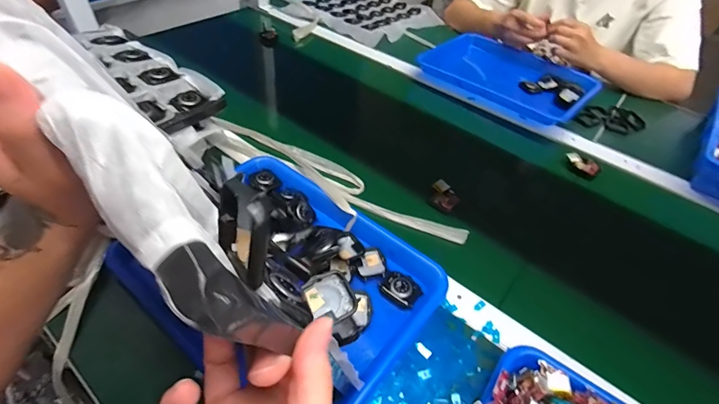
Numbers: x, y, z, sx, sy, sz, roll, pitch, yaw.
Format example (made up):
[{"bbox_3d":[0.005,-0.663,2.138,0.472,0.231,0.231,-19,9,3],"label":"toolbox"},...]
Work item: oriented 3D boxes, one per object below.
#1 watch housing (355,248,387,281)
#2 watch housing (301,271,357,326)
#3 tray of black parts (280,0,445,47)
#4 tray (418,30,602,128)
[{"bbox_3d":[0.014,0.075,0.464,0.035,0.006,0.039,-7,47,-11],"label":"watch housing"},{"bbox_3d":[-0.022,0.075,0.291,0.034,0.012,0.038,-28,74,-13],"label":"watch housing"},{"bbox_3d":[0.020,-0.532,1.044,0.328,0.025,0.314,33,53,24],"label":"tray of black parts"},{"bbox_3d":[0.318,-0.270,0.803,0.325,0.043,0.237,33,53,25],"label":"tray"}]

